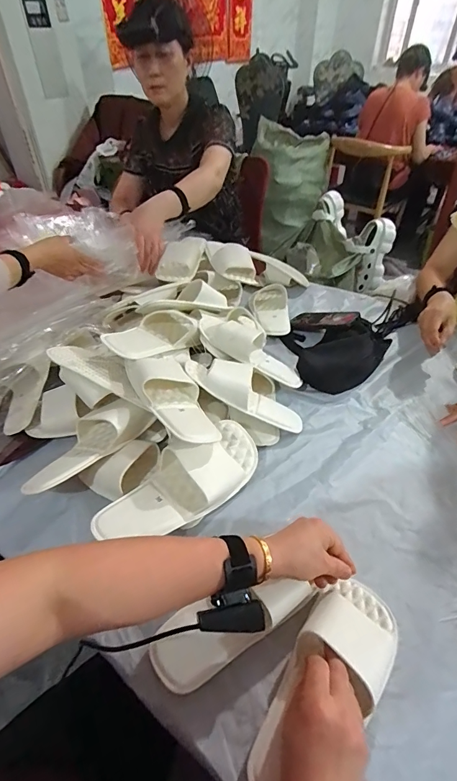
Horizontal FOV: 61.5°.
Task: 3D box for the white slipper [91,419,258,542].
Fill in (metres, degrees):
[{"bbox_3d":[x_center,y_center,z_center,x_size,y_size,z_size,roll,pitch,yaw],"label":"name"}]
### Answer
[{"bbox_3d":[-0.069,0.133,0.574,0.272,0.054,0.108,-27,49,-26],"label":"white slipper"}]

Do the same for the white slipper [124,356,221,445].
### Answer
[{"bbox_3d":[-0.091,0.009,0.626,0.103,0.056,0.219,-22,47,-22],"label":"white slipper"}]

